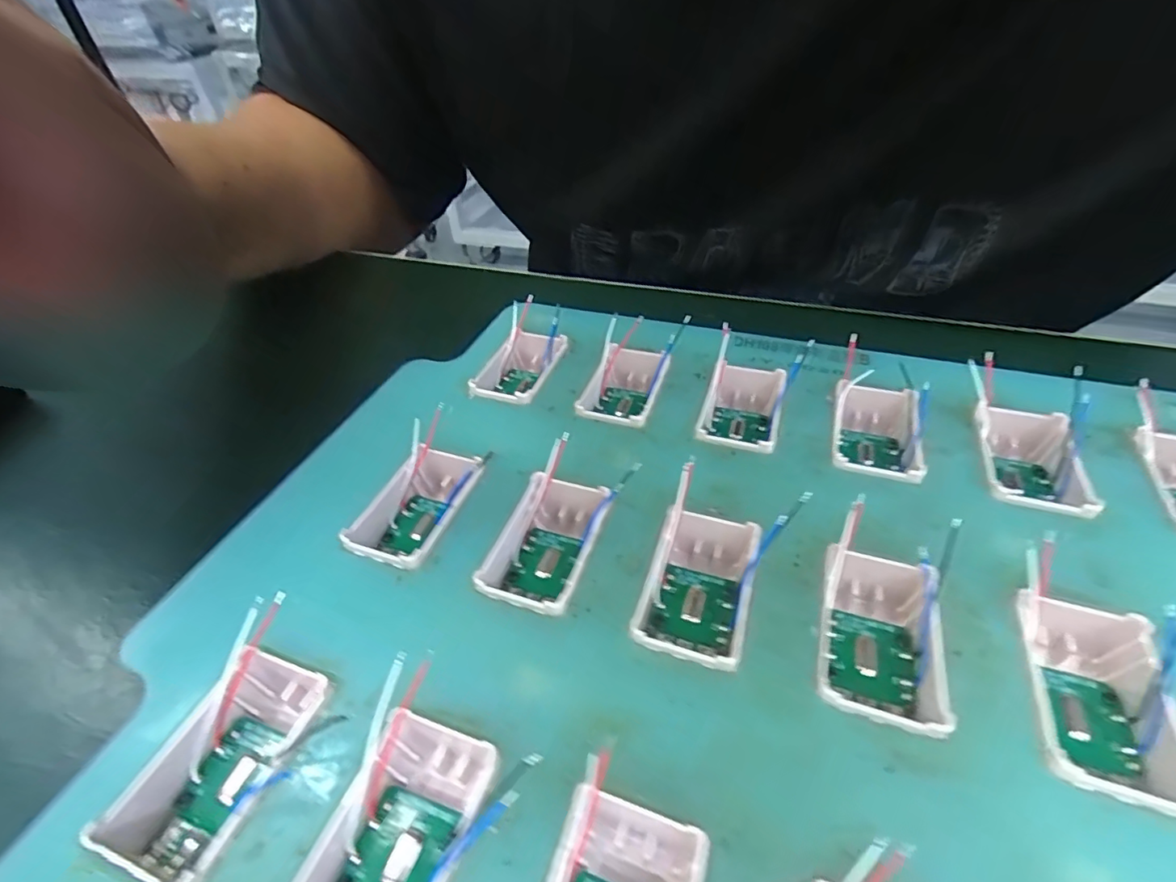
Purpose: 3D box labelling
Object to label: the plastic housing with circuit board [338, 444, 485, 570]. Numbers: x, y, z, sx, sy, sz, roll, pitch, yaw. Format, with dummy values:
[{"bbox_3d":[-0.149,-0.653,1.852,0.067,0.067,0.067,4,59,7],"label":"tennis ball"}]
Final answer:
[{"bbox_3d":[-0.039,0.017,0.125,0.019,0.012,0.032,11,45,16],"label":"plastic housing with circuit board"}]

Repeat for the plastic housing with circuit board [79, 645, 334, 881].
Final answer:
[{"bbox_3d":[-0.058,0.053,0.088,0.020,0.014,0.032,13,45,18],"label":"plastic housing with circuit board"}]

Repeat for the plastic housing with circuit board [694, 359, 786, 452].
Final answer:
[{"bbox_3d":[0.041,-0.008,0.144,0.019,0.011,0.035,12,45,17],"label":"plastic housing with circuit board"}]

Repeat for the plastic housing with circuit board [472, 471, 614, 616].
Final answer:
[{"bbox_3d":[-0.009,0.021,0.118,0.019,0.010,0.037,9,44,14],"label":"plastic housing with circuit board"}]

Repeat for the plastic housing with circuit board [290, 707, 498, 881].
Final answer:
[{"bbox_3d":[-0.028,0.059,0.078,0.020,0.010,0.031,13,45,18],"label":"plastic housing with circuit board"}]

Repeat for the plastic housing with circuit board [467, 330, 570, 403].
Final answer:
[{"bbox_3d":[-0.019,-0.022,0.164,0.020,0.011,0.038,12,45,17],"label":"plastic housing with circuit board"}]

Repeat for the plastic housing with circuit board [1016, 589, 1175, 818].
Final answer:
[{"bbox_3d":[0.082,0.042,0.088,0.019,0.012,0.033,12,45,17],"label":"plastic housing with circuit board"}]

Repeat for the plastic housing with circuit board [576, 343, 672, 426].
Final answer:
[{"bbox_3d":[0.011,-0.014,0.154,0.019,0.012,0.036,11,45,16],"label":"plastic housing with circuit board"}]

